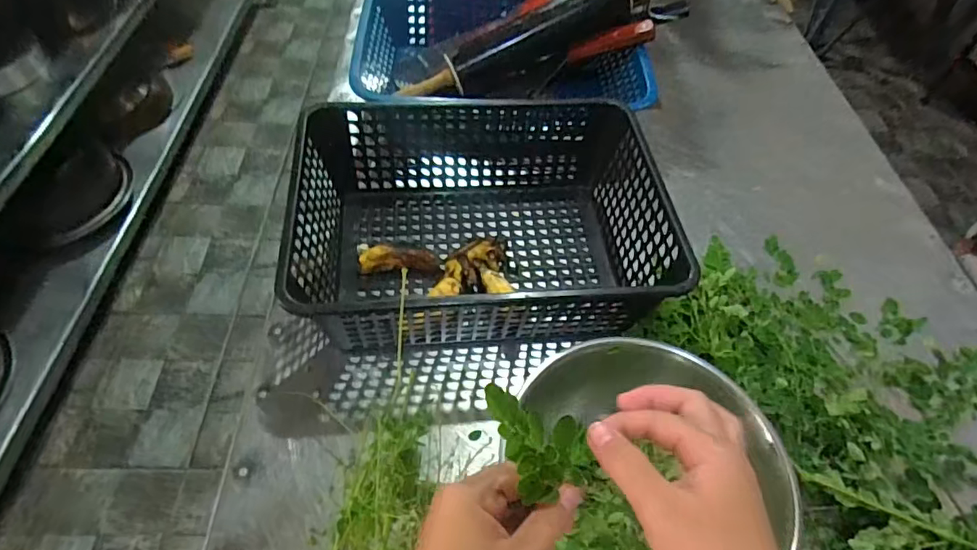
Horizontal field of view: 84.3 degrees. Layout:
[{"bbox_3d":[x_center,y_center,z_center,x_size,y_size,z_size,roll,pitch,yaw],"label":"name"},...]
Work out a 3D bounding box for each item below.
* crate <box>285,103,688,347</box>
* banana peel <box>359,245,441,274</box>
[{"bbox_3d":[-0.011,-0.070,0.576,0.347,0.119,0.275,-2,53,-7],"label":"crate"},{"bbox_3d":[-0.095,-0.017,0.574,0.082,0.023,0.026,-5,53,-9],"label":"banana peel"}]

